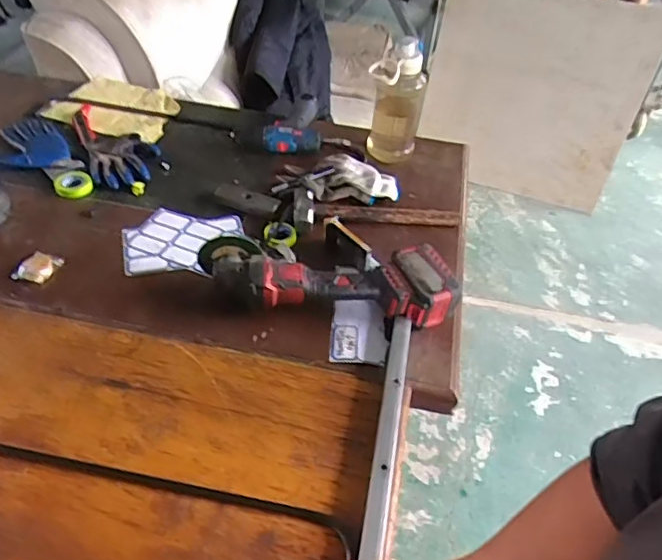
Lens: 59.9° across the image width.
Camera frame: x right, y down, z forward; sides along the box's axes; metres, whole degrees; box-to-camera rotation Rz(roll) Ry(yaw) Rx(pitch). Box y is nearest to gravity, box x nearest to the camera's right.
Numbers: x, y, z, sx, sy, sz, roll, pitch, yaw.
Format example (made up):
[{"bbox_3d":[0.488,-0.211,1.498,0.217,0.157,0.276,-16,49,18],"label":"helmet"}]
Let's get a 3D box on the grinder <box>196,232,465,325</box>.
[{"bbox_3d":[-0.007,0.001,0.913,0.403,0.095,0.126,4,45,-2],"label":"grinder"}]

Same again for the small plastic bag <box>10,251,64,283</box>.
[{"bbox_3d":[-0.476,-0.021,0.934,0.067,0.013,0.058,18,47,12],"label":"small plastic bag"}]

